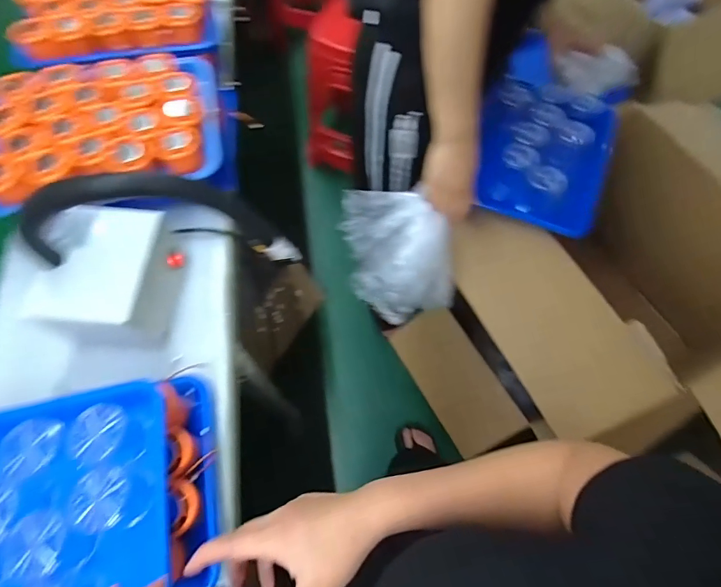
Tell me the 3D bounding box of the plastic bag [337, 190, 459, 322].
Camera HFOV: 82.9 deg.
[{"bbox_3d":[0.051,-0.089,0.689,0.163,0.093,0.252,-22,68,-10],"label":"plastic bag"}]

